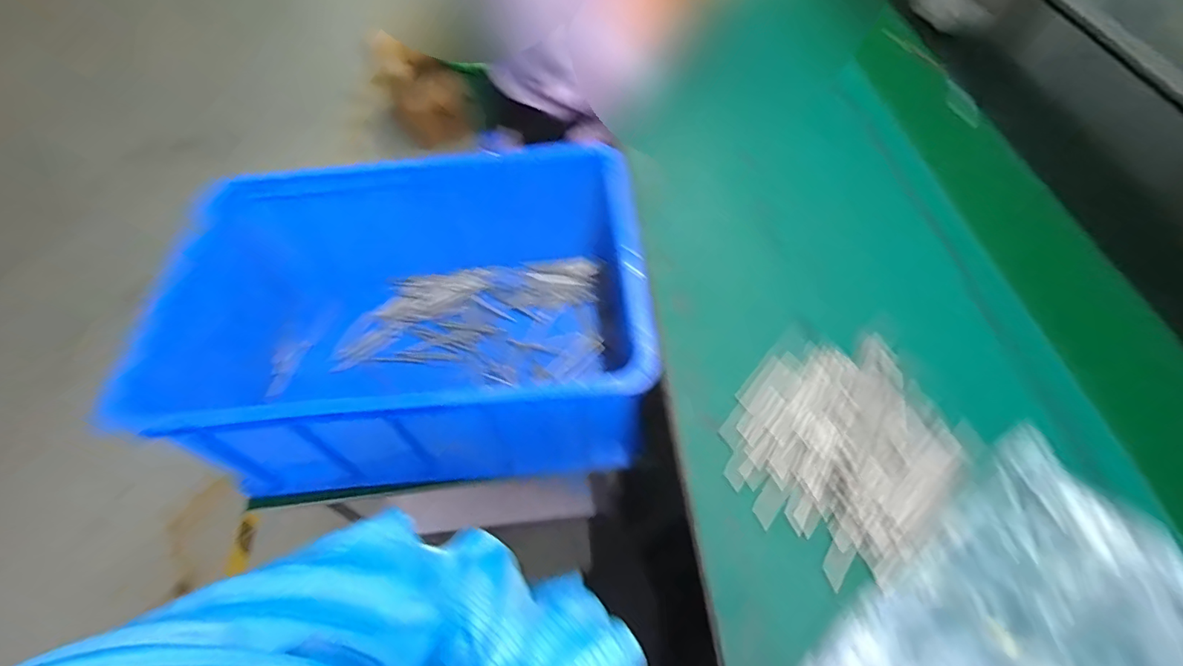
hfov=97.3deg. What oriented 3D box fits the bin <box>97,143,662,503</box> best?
[{"bbox_3d":[-0.232,-0.026,0.775,0.590,0.278,0.423,-4,57,1],"label":"bin"}]

